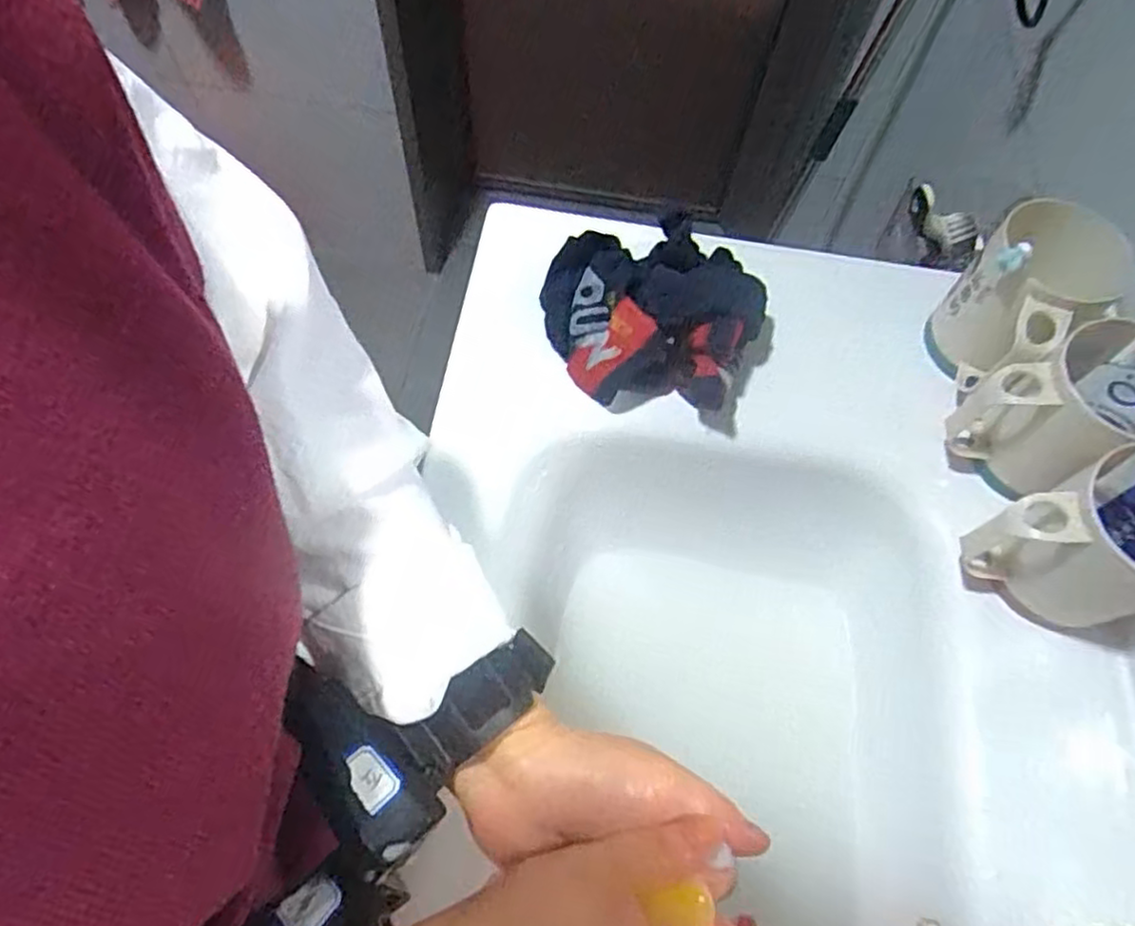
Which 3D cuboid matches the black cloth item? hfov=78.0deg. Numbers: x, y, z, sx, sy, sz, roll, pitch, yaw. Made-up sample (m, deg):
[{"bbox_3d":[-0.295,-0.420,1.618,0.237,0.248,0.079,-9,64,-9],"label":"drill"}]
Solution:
[{"bbox_3d":[0.063,-0.095,0.479,0.148,0.048,0.122,-10,66,-8],"label":"black cloth item"}]

